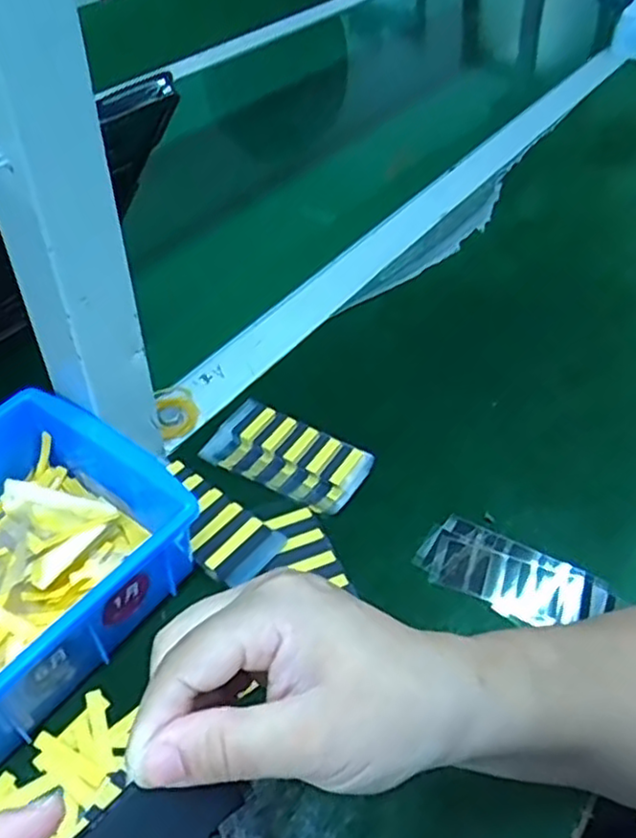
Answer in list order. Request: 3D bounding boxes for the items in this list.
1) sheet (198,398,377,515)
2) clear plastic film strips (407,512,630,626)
[{"bbox_3d":[-0.019,0.023,0.436,0.097,0.013,0.050,26,50,22],"label":"sheet"},{"bbox_3d":[0.110,0.087,0.385,0.103,0.009,0.051,24,50,20],"label":"clear plastic film strips"}]

